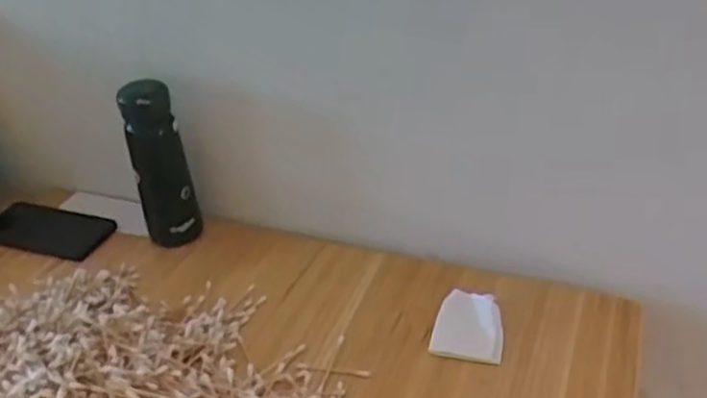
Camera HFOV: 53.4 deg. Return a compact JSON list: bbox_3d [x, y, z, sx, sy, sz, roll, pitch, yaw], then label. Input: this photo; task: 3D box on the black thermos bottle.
[{"bbox_3d":[-0.214,-0.033,0.784,0.060,0.192,0.050,-15,33,-17],"label":"black thermos bottle"}]

